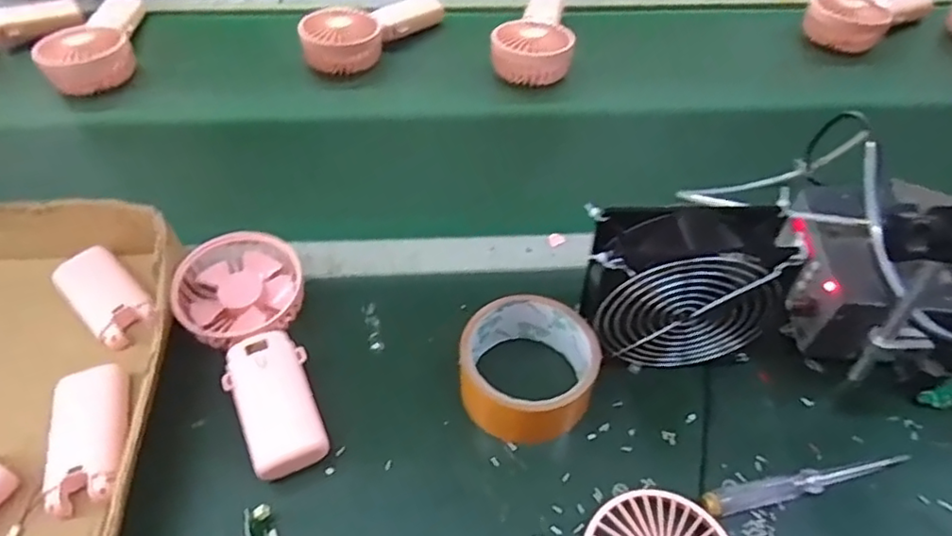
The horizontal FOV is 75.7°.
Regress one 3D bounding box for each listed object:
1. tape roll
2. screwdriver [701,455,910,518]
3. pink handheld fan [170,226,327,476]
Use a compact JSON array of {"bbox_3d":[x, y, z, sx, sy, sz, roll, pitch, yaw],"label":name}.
[{"bbox_3d":[0.035,0.066,0.417,0.088,0.049,0.086,0,49,0],"label":"tape roll"},{"bbox_3d":[0.205,0.133,0.383,0.138,0.014,0.017,-9,50,-8],"label":"screwdriver"},{"bbox_3d":[-0.146,0.051,0.426,0.087,0.039,0.189,-25,54,-21],"label":"pink handheld fan"}]

